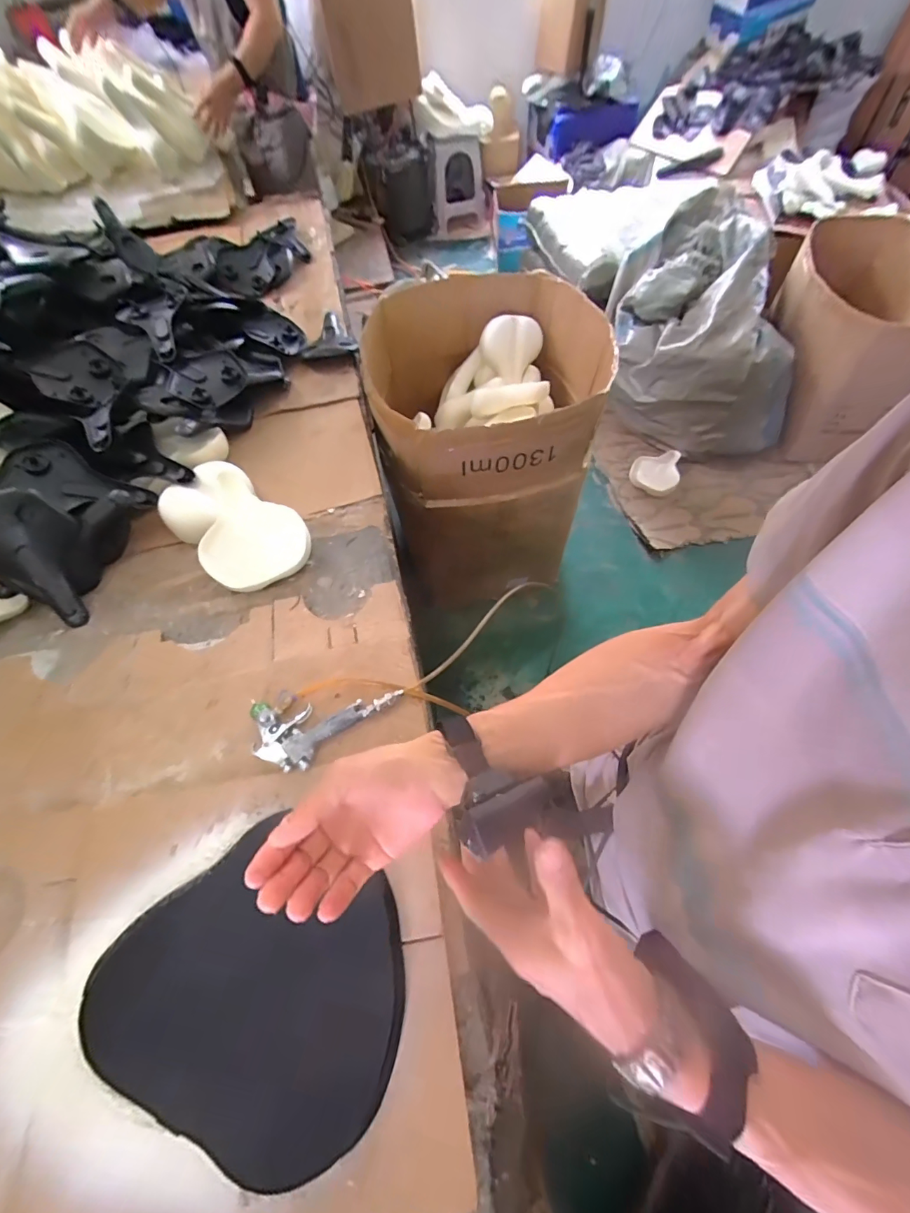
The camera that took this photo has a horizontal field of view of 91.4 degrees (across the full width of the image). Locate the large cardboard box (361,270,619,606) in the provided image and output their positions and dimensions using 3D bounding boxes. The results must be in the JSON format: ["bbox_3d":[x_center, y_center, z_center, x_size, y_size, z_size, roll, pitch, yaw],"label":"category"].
[{"bbox_3d":[0.110,-0.455,1.409,0.682,0.718,0.588,-5,62,1],"label":"large cardboard box"}]

